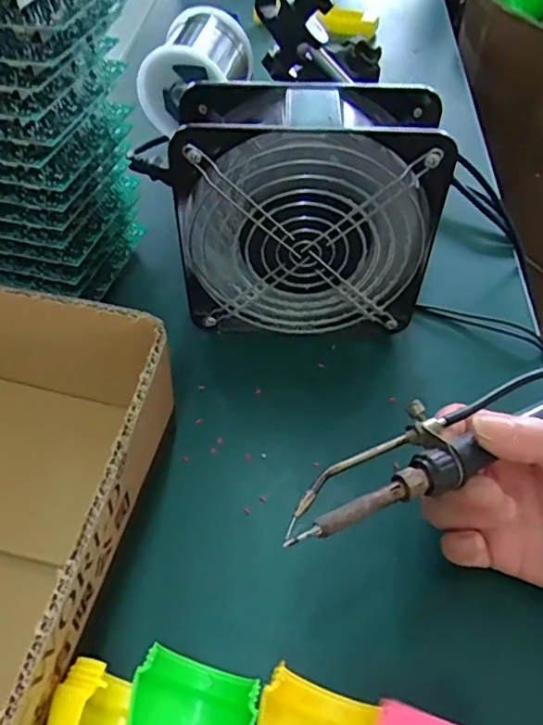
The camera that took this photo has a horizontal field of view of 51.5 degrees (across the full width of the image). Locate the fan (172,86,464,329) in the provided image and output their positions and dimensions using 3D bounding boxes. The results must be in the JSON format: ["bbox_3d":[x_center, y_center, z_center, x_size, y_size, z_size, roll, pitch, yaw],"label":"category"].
[{"bbox_3d":[0.021,-0.081,0.346,0.144,0.155,0.051,4,50,2],"label":"fan"}]

